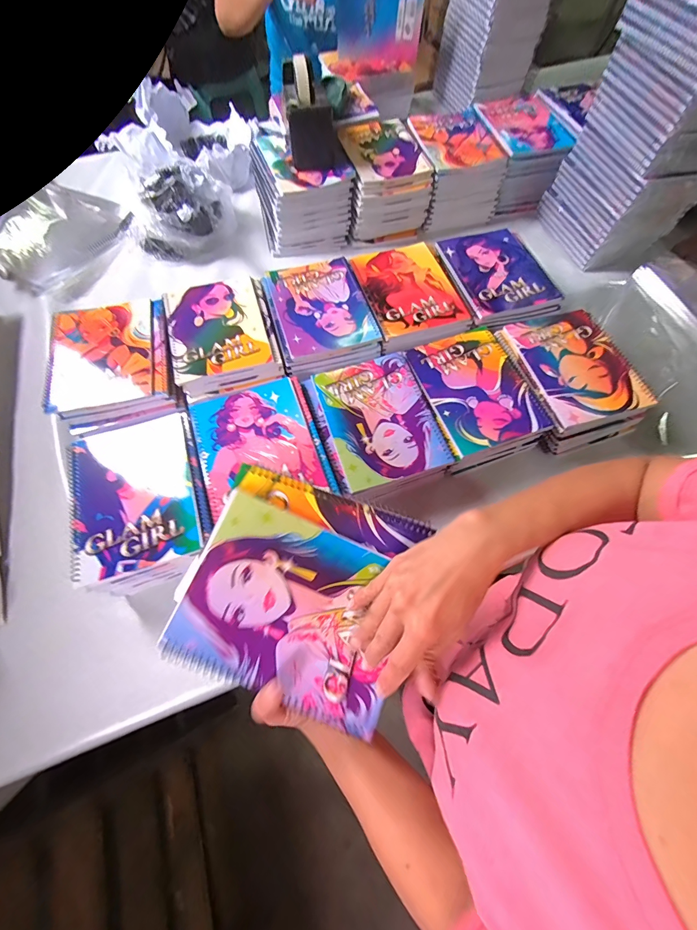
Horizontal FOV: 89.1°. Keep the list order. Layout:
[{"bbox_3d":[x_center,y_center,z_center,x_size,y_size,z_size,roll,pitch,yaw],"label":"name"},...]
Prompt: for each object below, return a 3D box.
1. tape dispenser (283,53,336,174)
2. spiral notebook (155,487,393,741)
[{"bbox_3d":[-0.074,-0.653,0.652,0.079,0.115,0.170,-7,66,-3],"label":"tape dispenser"},{"bbox_3d":[-0.045,0.128,0.317,0.191,0.009,0.148,26,82,-3],"label":"spiral notebook"}]

